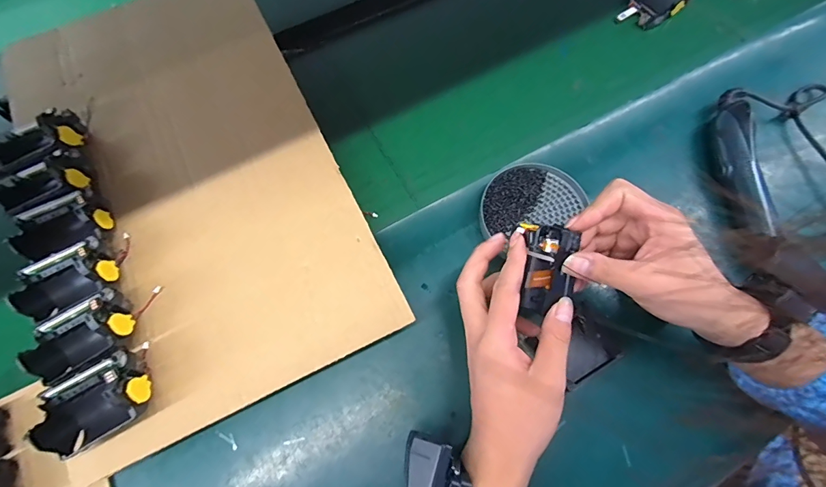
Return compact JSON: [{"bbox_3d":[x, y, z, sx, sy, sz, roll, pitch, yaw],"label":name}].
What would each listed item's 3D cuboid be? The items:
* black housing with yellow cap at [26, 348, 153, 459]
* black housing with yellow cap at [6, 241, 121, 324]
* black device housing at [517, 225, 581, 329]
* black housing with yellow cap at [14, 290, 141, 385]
[{"bbox_3d":[-0.247,0.124,0.306,0.072,0.045,0.054,-26,71,-9],"label":"black housing with yellow cap"},{"bbox_3d":[-0.302,0.030,0.343,0.069,0.043,0.056,-25,71,-9],"label":"black housing with yellow cap"},{"bbox_3d":[0.104,0.024,0.312,0.042,0.016,0.077,5,100,2],"label":"black device housing"},{"bbox_3d":[-0.274,0.077,0.324,0.074,0.043,0.059,-24,71,-9],"label":"black housing with yellow cap"}]

